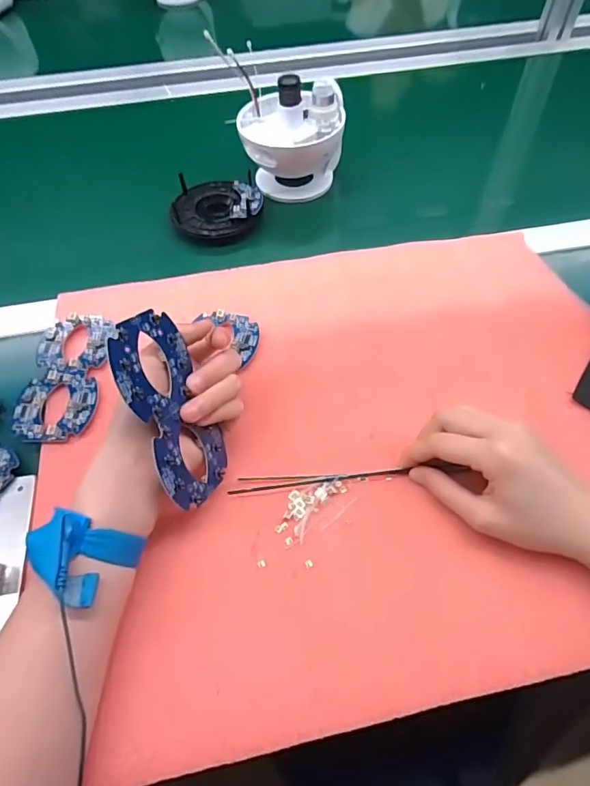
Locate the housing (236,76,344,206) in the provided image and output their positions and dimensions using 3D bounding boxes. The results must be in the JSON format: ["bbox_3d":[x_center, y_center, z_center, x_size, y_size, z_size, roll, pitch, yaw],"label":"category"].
[{"bbox_3d":[-0.003,-0.290,0.539,0.112,0.115,0.099,2,57,4],"label":"housing"}]

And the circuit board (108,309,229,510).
[{"bbox_3d":[-0.078,0.013,0.303,0.004,0.126,0.066,-8,27,28],"label":"circuit board"}]

